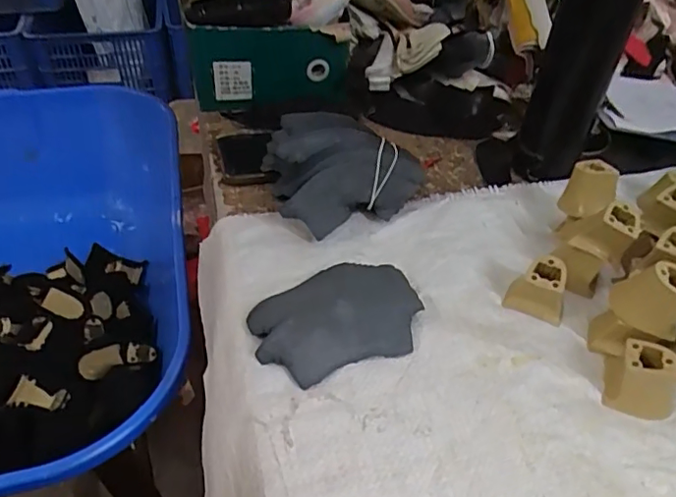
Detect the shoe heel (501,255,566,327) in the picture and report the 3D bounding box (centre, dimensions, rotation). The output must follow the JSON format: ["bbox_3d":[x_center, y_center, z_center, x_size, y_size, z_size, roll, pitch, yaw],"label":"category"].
[{"bbox_3d":[0.156,0.029,0.420,0.042,0.037,0.030,27,47,23],"label":"shoe heel"}]

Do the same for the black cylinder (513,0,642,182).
[{"bbox_3d":[0.216,-0.164,0.498,0.060,0.219,0.046,19,44,16],"label":"black cylinder"}]

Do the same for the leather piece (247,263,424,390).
[{"bbox_3d":[0.001,0.048,0.400,0.124,0.020,0.083,-15,46,-21],"label":"leather piece"}]

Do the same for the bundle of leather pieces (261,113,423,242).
[{"bbox_3d":[0.005,-0.073,0.492,0.129,0.064,0.116,-8,44,-14],"label":"bundle of leather pieces"}]

